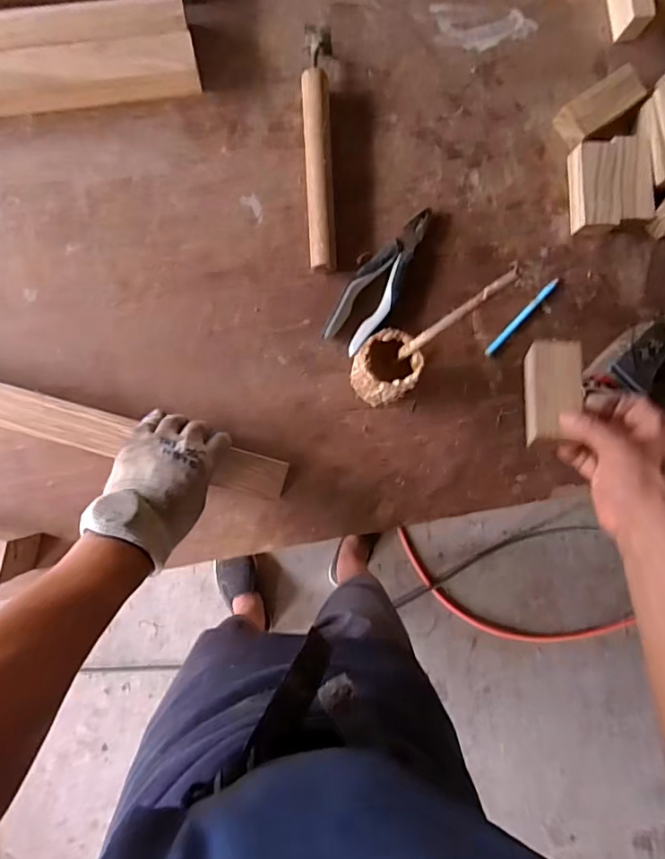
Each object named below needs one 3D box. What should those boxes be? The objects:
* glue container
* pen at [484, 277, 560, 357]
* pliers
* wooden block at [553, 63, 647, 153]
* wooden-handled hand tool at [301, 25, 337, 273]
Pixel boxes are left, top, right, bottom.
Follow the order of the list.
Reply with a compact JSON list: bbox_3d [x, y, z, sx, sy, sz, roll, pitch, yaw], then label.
[{"bbox_3d":[0.057,-0.064,0.564,0.063,0.090,0.069,0,88,-4],"label":"glue container"},{"bbox_3d":[0.232,-0.138,0.628,0.009,0.011,0.128,45,86,-2],"label":"pen"},{"bbox_3d":[0.059,-0.178,0.609,0.058,0.020,0.189,34,86,-3],"label":"pliers"},{"bbox_3d":[0.329,-0.398,0.630,0.113,0.035,0.050,-37,91,-4],"label":"wooden block"},{"bbox_3d":[-0.016,-0.322,0.600,0.036,0.032,0.274,0,89,-4],"label":"wooden-handled hand tool"}]

